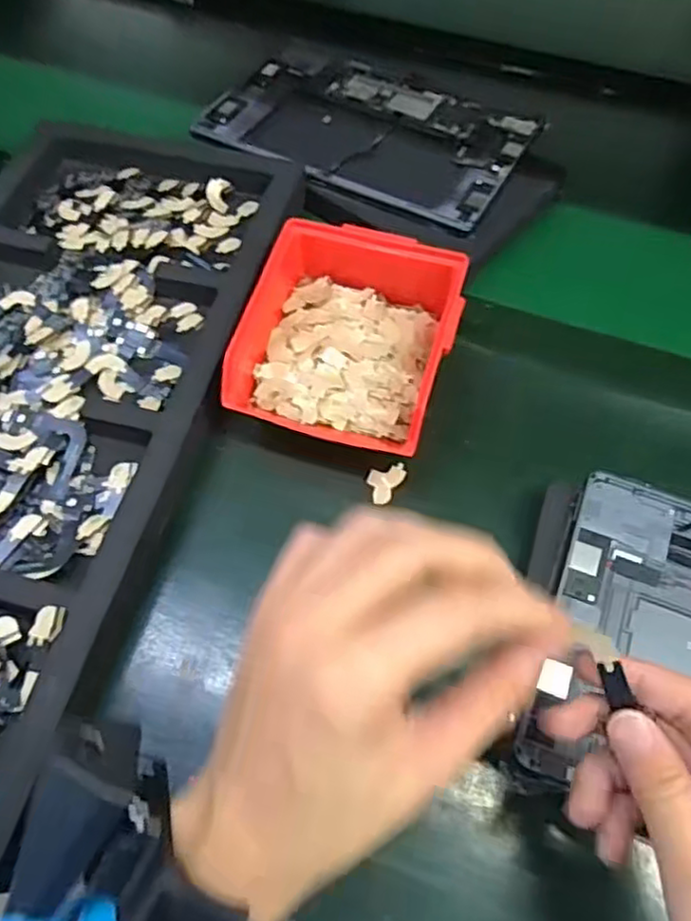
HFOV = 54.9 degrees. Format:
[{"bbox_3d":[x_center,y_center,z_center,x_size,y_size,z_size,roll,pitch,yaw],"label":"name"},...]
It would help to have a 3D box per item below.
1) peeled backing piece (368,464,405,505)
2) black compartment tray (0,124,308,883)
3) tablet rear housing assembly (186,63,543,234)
[{"bbox_3d":[0.027,0.015,0.415,0.024,0.004,0.022,-14,74,-6],"label":"peeled backing piece"},{"bbox_3d":[-0.196,-0.035,0.424,0.237,0.033,0.492,15,61,8],"label":"black compartment tray"},{"bbox_3d":[0.019,-0.276,0.554,0.251,0.006,0.152,27,63,14],"label":"tablet rear housing assembly"}]

